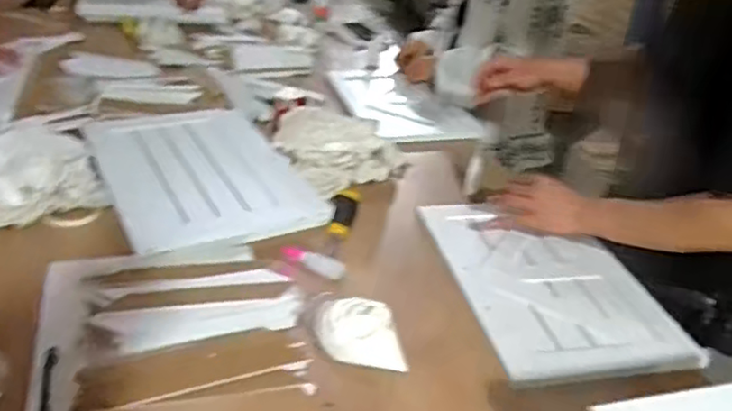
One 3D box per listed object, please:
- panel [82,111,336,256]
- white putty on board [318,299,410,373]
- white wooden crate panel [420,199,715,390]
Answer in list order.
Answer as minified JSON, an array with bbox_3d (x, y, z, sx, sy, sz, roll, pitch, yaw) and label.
[{"bbox_3d":[-0.289,-0.068,1.130,0.324,0.035,0.446,-7,33,-30],"label":"panel"},{"bbox_3d":[-0.006,0.158,0.817,0.118,0.051,0.072,6,30,0],"label":"white putty on board"},{"bbox_3d":[0.273,0.105,0.988,0.271,0.024,0.421,-2,31,-14],"label":"white wooden crate panel"}]

